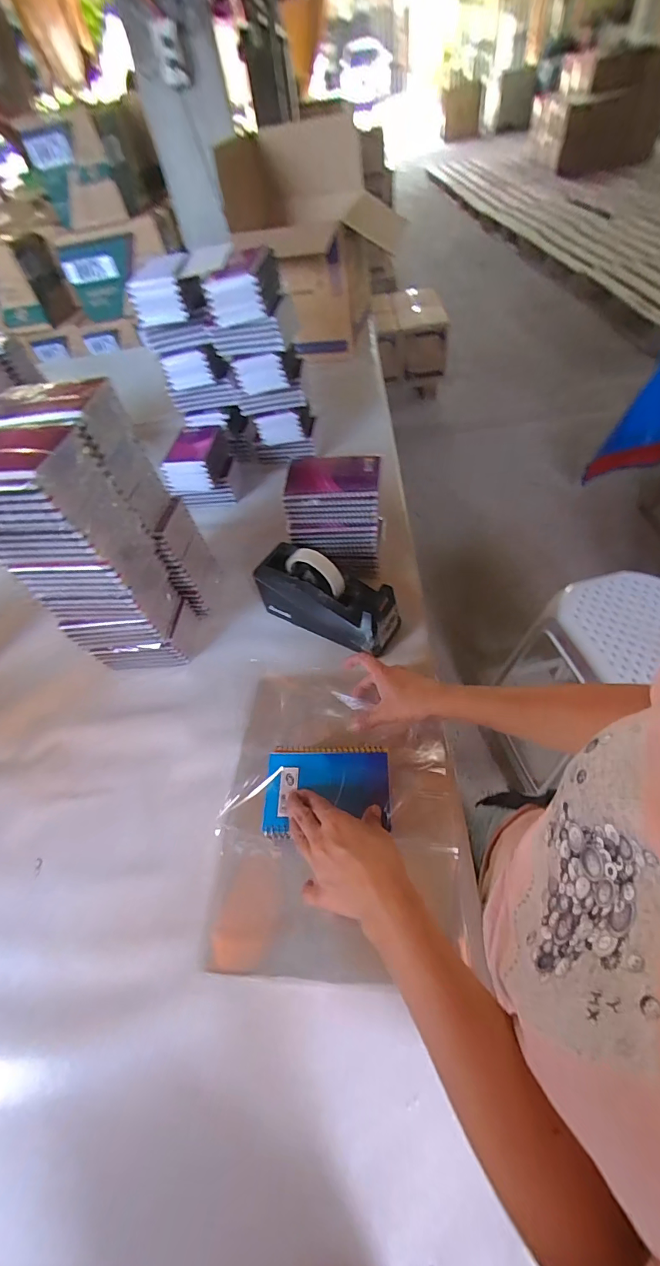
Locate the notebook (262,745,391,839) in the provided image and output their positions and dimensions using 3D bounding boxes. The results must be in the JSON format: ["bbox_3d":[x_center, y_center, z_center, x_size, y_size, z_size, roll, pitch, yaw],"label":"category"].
[{"bbox_3d":[-0.003,0.163,0.453,0.129,0.015,0.091,0,53,4],"label":"notebook"}]

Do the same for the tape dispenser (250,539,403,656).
[{"bbox_3d":[-0.006,-0.057,0.614,0.204,0.111,0.079,25,60,24],"label":"tape dispenser"}]

